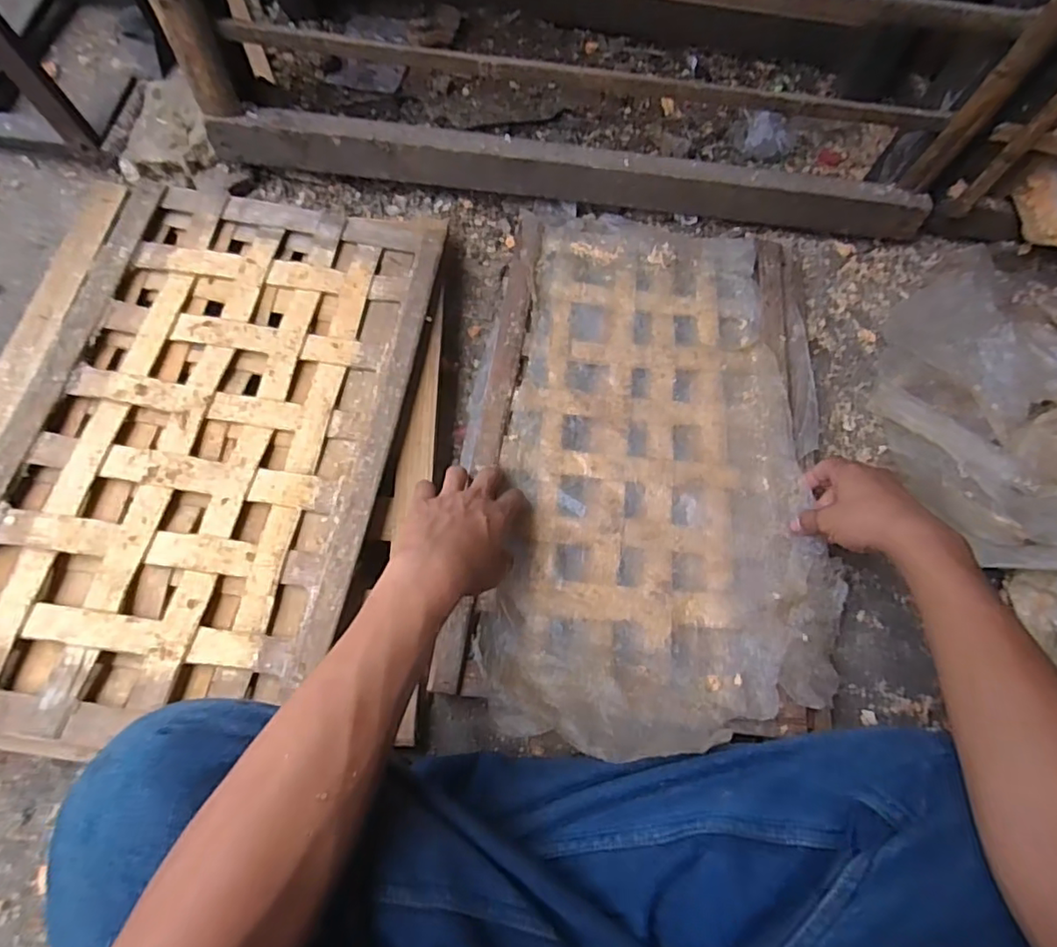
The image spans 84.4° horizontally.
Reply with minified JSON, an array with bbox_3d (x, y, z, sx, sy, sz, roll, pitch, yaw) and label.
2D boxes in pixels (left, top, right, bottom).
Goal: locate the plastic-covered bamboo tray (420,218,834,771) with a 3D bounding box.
[{"bbox_3d":[0.120,-0.035,0.580,0.339,0.053,0.554,7,70,2],"label":"plastic-covered bamboo tray"}]

